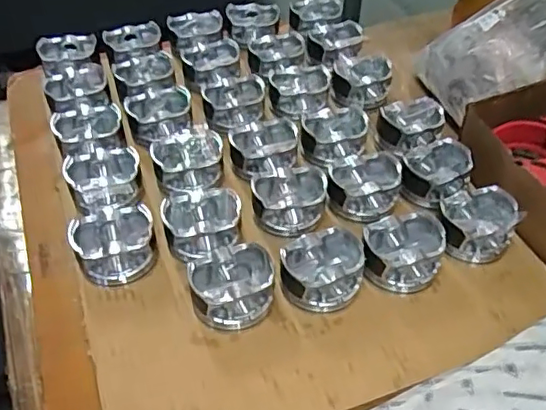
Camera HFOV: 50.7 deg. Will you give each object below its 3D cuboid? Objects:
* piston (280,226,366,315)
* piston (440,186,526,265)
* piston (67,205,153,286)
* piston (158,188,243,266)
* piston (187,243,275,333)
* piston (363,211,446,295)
[{"bbox_3d":[0.047,0.065,0.576,0.084,0.042,0.080,-1,46,-2],"label":"piston"},{"bbox_3d":[0.218,0.020,0.619,0.081,0.048,0.074,1,46,0],"label":"piston"},{"bbox_3d":[-0.164,0.040,0.594,0.082,0.047,0.079,0,46,0],"label":"piston"},{"bbox_3d":[-0.073,0.020,0.610,0.081,0.050,0.075,0,46,0],"label":"piston"},{"bbox_3d":[-0.039,0.081,0.559,0.081,0.040,0.075,0,46,0],"label":"piston"},{"bbox_3d":[0.132,0.044,0.592,0.081,0.043,0.081,10,47,9],"label":"piston"}]

